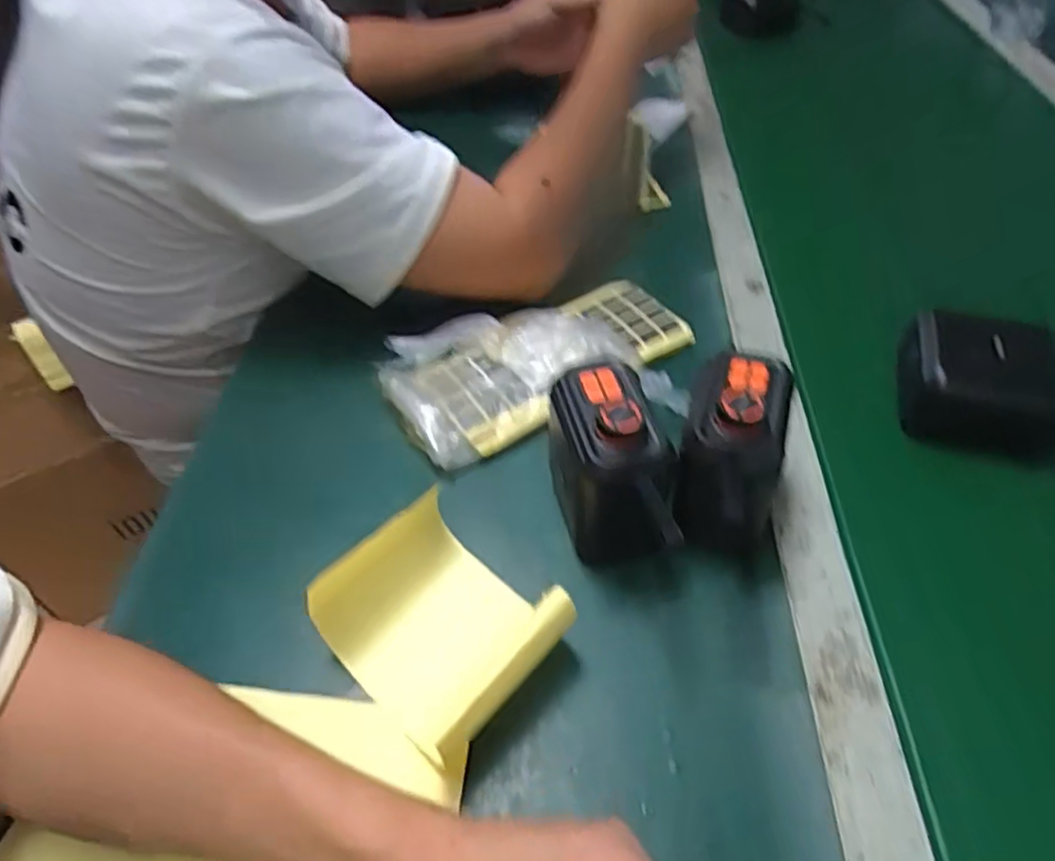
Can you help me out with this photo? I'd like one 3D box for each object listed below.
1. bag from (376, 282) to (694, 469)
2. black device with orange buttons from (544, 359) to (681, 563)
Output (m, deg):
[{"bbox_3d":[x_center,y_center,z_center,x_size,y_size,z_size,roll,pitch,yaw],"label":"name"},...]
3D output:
[{"bbox_3d":[0.005,-0.062,0.524,0.233,0.041,0.129,-26,51,-20],"label":"bag"},{"bbox_3d":[0.045,0.022,0.401,0.059,0.101,0.092,-15,48,-10],"label":"black device with orange buttons"}]

